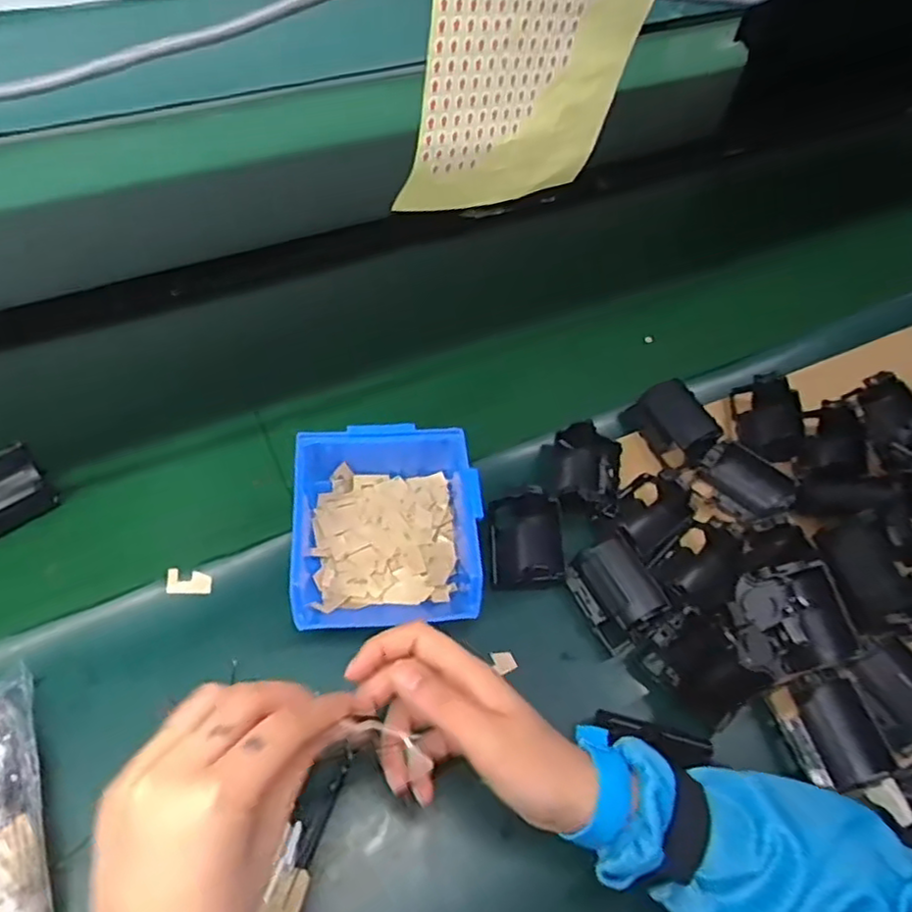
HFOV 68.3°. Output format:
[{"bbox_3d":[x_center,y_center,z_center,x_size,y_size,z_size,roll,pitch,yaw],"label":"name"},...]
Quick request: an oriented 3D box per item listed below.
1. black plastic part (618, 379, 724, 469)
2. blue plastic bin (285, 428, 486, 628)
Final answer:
[{"bbox_3d":[0.185,-0.026,0.571,0.048,0.038,0.075,-24,60,-20],"label":"black plastic part"},{"bbox_3d":[-0.049,0.047,0.476,0.121,0.061,0.137,-2,55,-6],"label":"blue plastic bin"}]

